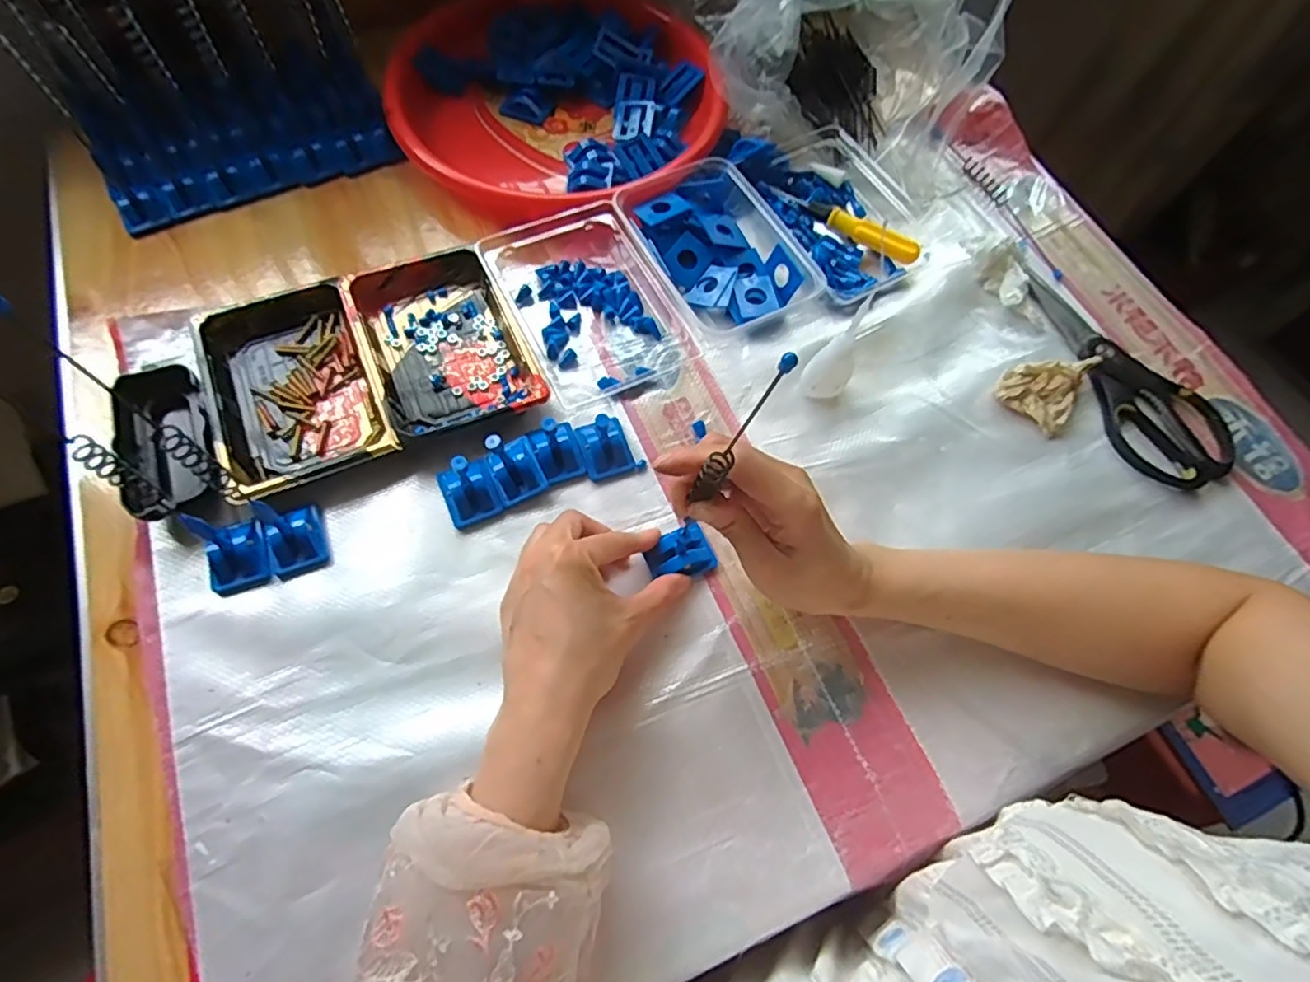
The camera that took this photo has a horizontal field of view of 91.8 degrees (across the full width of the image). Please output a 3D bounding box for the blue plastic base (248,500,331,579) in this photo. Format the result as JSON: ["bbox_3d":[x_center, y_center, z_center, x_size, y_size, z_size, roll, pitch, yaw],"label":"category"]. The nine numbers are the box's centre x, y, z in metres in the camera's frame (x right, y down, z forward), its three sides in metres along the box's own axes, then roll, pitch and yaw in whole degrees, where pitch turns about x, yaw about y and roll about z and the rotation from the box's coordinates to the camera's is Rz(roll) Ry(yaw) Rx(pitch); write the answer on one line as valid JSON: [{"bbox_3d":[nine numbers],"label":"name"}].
[{"bbox_3d":[-0.231,0.023,0.399,0.031,0.037,0.047,-15,66,-9],"label":"blue plastic base"}]

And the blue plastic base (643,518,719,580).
[{"bbox_3d":[0.017,0.043,0.419,0.041,0.019,0.030,-24,67,-13],"label":"blue plastic base"}]

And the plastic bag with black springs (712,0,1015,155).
[{"bbox_3d":[0.180,-0.396,0.559,0.194,0.106,0.178,39,69,15],"label":"plastic bag with black springs"}]

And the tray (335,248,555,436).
[{"bbox_3d":[-0.157,-0.111,0.471,0.106,0.026,0.157,-24,68,-13],"label":"tray"}]

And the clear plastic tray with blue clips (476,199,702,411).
[{"bbox_3d":[-0.057,-0.156,0.493,0.112,0.029,0.175,-27,68,-14],"label":"clear plastic tray with blue clips"}]

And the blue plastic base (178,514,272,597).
[{"bbox_3d":[-0.266,0.036,0.393,0.034,0.039,0.041,-18,66,-10],"label":"blue plastic base"}]

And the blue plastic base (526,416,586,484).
[{"bbox_3d":[-0.067,-0.034,0.433,0.031,0.040,0.044,-26,68,-14],"label":"blue plastic base"}]

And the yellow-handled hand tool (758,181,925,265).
[{"bbox_3d":[0.160,-0.234,0.541,0.141,0.014,0.017,36,68,14],"label":"yellow-handled hand tool"}]

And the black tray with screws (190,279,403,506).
[{"bbox_3d":[-0.255,-0.073,0.450,0.107,0.024,0.160,-22,67,-12],"label":"black tray with screws"}]

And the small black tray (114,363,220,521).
[{"bbox_3d":[-0.326,-0.036,0.427,0.055,0.026,0.107,-19,67,-11],"label":"small black tray"}]

